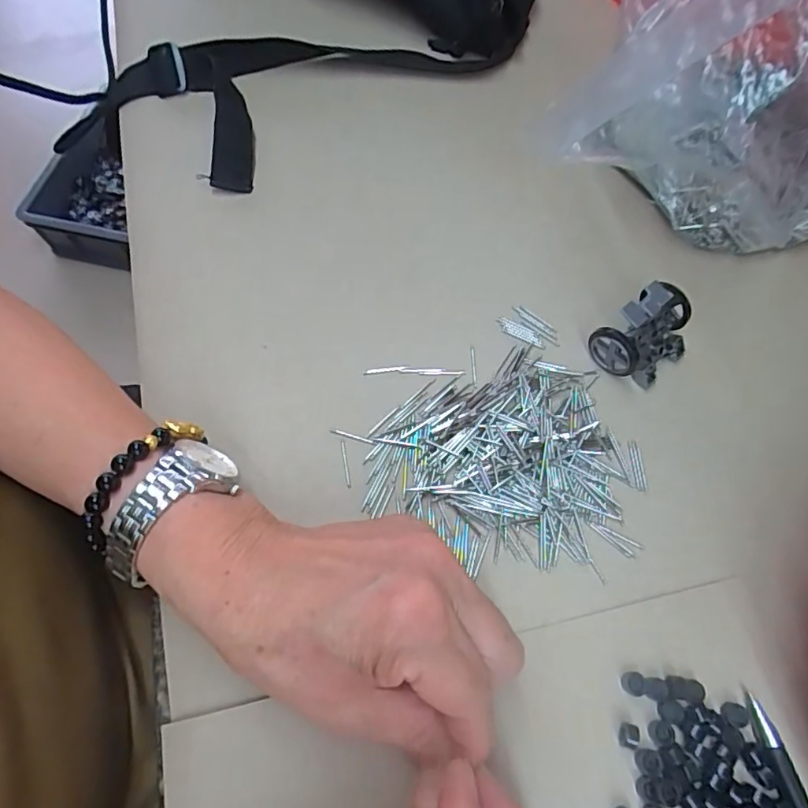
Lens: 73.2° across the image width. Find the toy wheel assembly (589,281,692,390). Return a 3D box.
[{"bbox_3d":[0.127,-0.036,0.278,0.052,0.034,0.034,-35,71,-15],"label":"toy wheel assembly"}]

